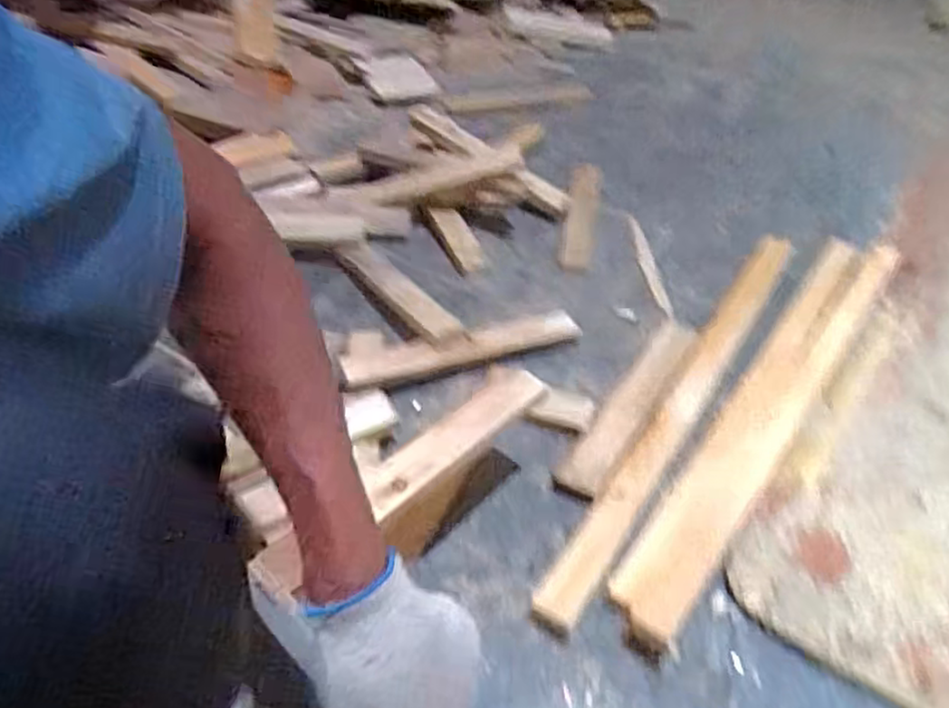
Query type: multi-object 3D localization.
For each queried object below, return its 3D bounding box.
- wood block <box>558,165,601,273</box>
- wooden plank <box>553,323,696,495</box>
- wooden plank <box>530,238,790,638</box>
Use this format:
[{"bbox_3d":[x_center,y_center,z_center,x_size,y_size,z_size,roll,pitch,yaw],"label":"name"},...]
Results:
[{"bbox_3d":[0.158,-0.214,1.019,0.046,0.014,0.287,9,44,6],"label":"wood block"},{"bbox_3d":[0.169,0.048,0.737,0.051,0.021,0.277,26,47,24],"label":"wooden plank"},{"bbox_3d":[0.237,0.025,0.748,0.040,0.015,0.634,25,47,23],"label":"wooden plank"}]

